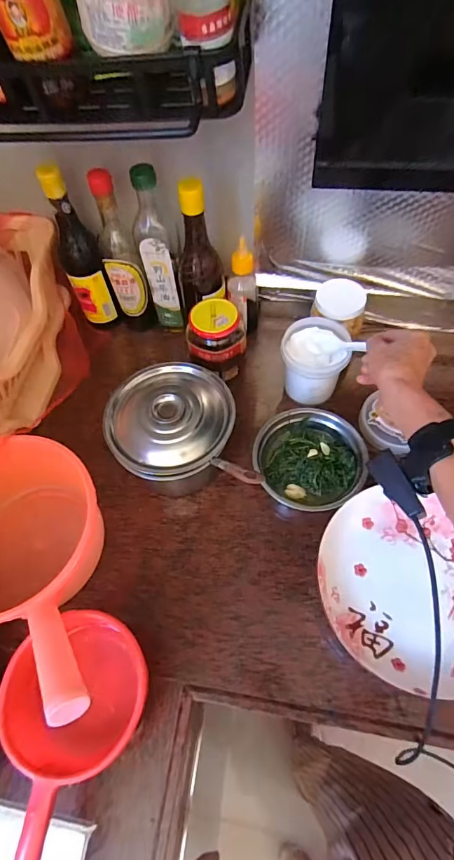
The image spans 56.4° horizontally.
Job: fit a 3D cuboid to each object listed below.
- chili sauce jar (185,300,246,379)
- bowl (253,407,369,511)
[{"bbox_3d":[-0.015,-0.133,0.635,0.075,0.098,0.069,-2,60,3],"label":"chili sauce jar"},{"bbox_3d":[0.110,0.041,0.573,0.144,0.044,0.137,-2,60,3],"label":"bowl"}]

